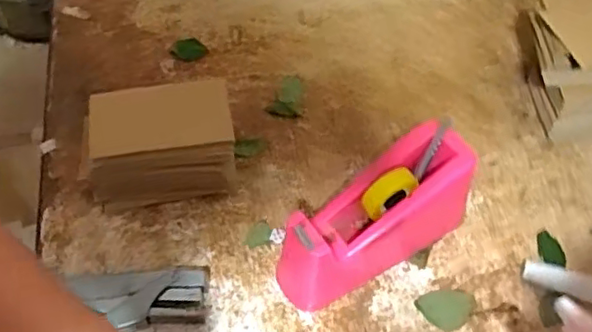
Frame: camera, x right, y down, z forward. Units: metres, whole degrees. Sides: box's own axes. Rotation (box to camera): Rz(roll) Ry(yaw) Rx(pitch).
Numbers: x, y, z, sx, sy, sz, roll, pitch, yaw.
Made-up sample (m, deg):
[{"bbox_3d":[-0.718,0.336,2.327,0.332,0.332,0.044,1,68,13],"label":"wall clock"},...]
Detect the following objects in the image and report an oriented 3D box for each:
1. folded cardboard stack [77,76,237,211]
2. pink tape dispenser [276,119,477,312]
[{"bbox_3d":[-0.140,-0.021,0.647,0.148,0.089,0.090,-7,58,-4],"label":"folded cardboard stack"},{"bbox_3d":[0.070,0.047,0.594,0.196,0.101,0.080,-27,62,-15],"label":"pink tape dispenser"}]

